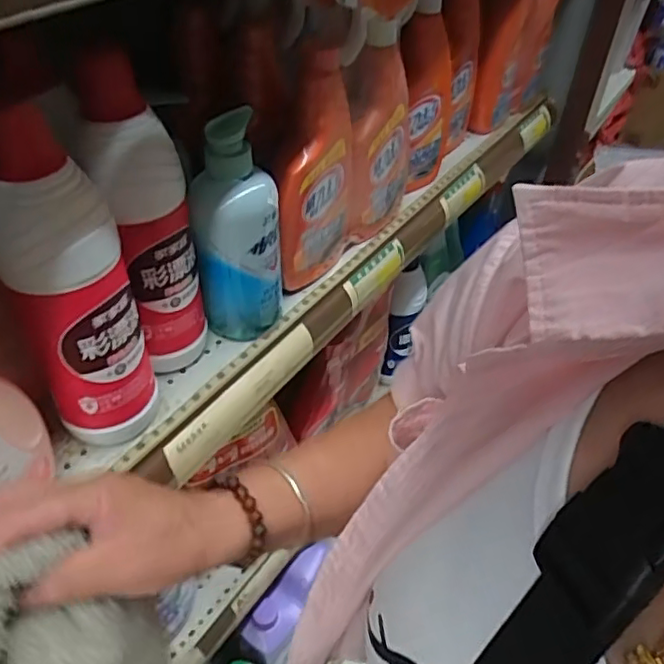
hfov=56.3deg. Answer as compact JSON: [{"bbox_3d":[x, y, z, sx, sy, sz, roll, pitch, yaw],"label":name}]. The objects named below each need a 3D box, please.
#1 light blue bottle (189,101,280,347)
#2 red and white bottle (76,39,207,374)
[{"bbox_3d":[-0.080,-0.081,0.523,0.069,0.187,0.070,-6,44,-9],"label":"light blue bottle"},{"bbox_3d":[-0.133,-0.071,0.458,0.059,0.231,0.074,-6,44,-9],"label":"red and white bottle"}]

